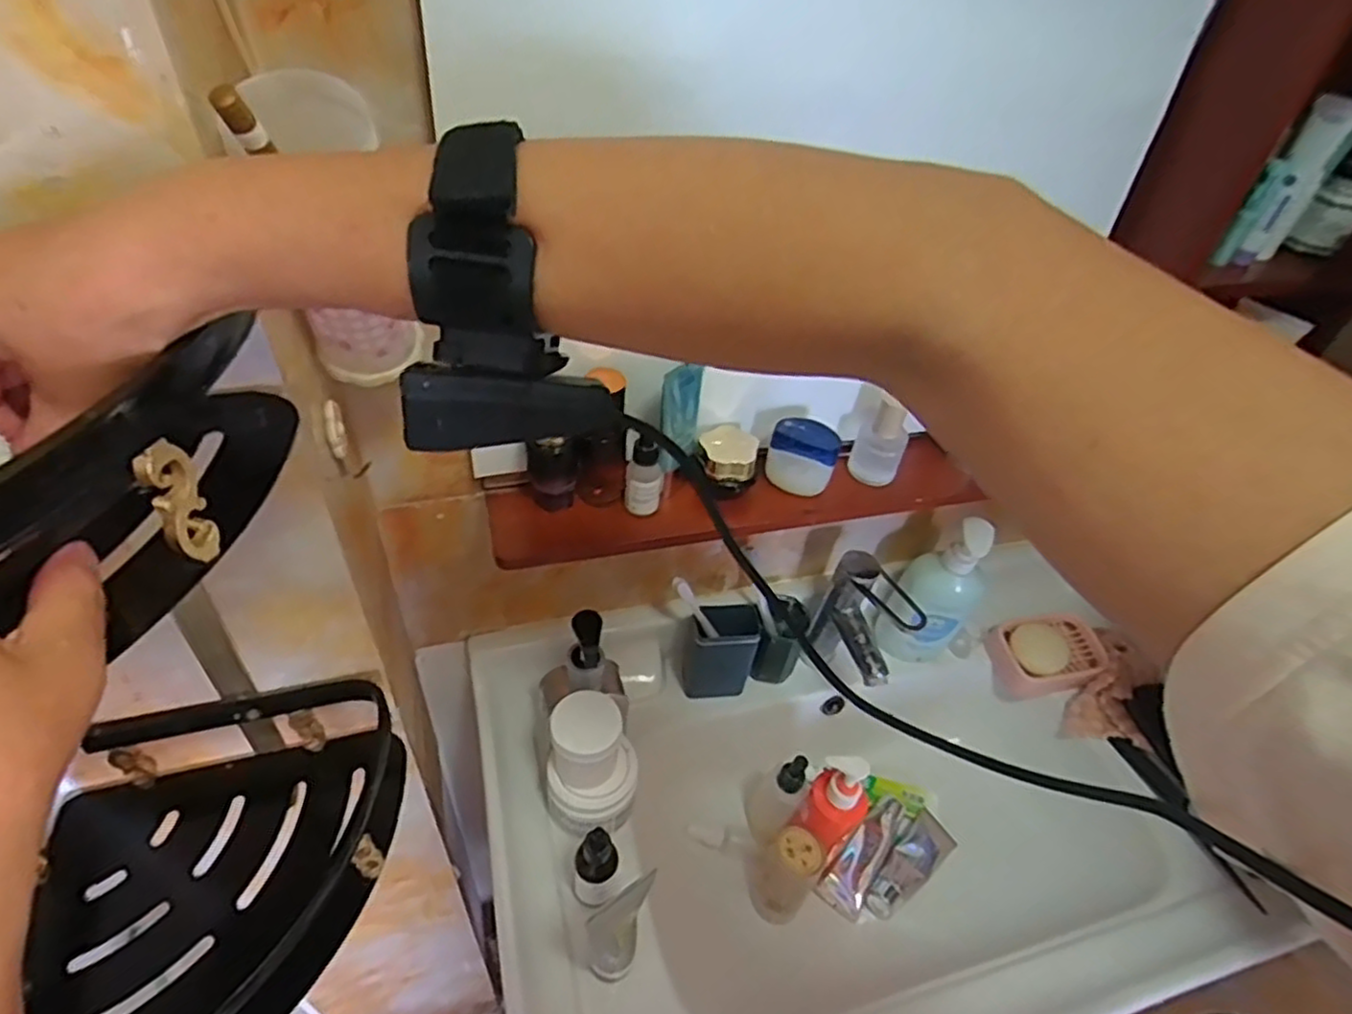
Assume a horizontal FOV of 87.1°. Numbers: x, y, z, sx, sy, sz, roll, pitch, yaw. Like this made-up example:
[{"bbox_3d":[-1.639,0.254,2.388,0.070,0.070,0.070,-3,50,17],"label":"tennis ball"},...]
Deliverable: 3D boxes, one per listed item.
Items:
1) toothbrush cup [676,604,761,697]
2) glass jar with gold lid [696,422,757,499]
[{"bbox_3d":[0.050,0.157,0.806,0.090,0.124,0.060,1,44,-7],"label":"toothbrush cup"},{"bbox_3d":[0.045,-0.042,0.632,0.053,0.042,0.056,4,44,-4],"label":"glass jar with gold lid"}]

